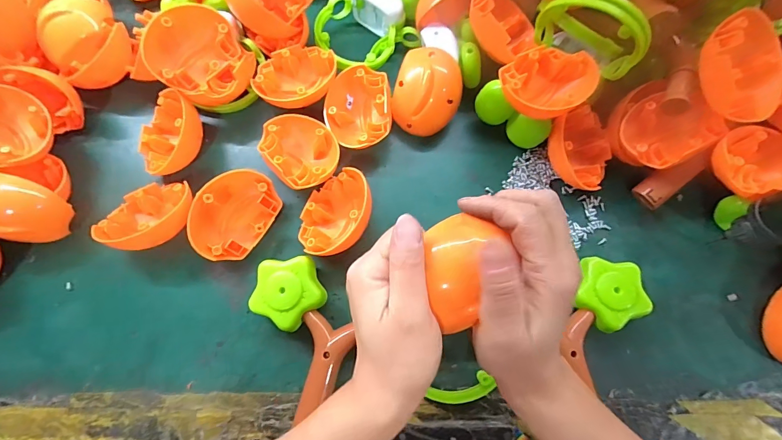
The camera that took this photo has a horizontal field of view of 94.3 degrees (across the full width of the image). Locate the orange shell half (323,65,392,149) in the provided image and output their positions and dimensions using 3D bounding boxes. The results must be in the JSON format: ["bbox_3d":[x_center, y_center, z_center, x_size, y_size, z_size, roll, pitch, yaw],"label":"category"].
[{"bbox_3d":[-0.036,-0.118,0.403,0.072,0.044,0.090,-7,73,-3],"label":"orange shell half"}]

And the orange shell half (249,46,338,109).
[{"bbox_3d":[-0.107,-0.158,0.413,0.093,0.035,0.068,-17,74,-6],"label":"orange shell half"}]

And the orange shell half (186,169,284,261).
[{"bbox_3d":[-0.160,-0.006,0.370,0.069,0.036,0.090,40,76,-13],"label":"orange shell half"}]

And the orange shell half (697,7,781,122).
[{"bbox_3d":[0.302,-0.129,0.319,0.067,0.037,0.089,-33,102,-6],"label":"orange shell half"}]

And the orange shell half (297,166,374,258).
[{"bbox_3d":[-0.055,-0.005,0.372,0.062,0.034,0.092,22,74,5],"label":"orange shell half"}]

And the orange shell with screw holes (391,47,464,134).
[{"bbox_3d":[0.039,-0.135,0.389,0.083,0.035,0.083,1,108,4],"label":"orange shell with screw holes"}]

